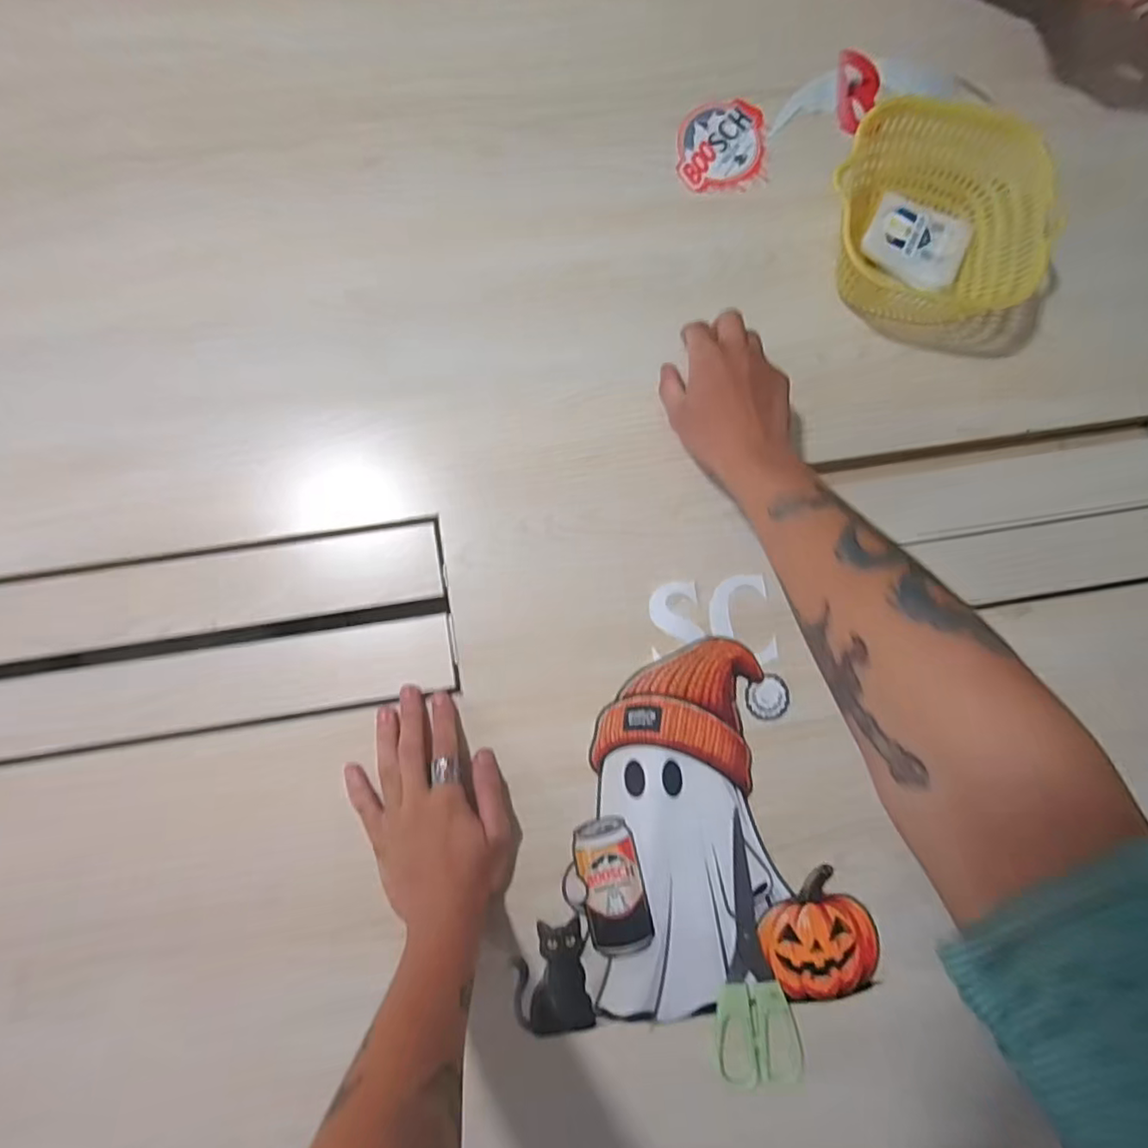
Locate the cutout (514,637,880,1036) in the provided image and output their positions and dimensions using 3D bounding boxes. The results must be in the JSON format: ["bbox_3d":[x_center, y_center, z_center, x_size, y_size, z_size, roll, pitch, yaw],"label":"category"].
[{"bbox_3d":[0.089,0.204,0.483,0.269,0.005,0.278,-5,85,-3],"label":"cutout"}]

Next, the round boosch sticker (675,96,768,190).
[{"bbox_3d":[0.135,-0.391,0.542,0.077,0.005,0.086,2,84,-3],"label":"round boosch sticker"}]

